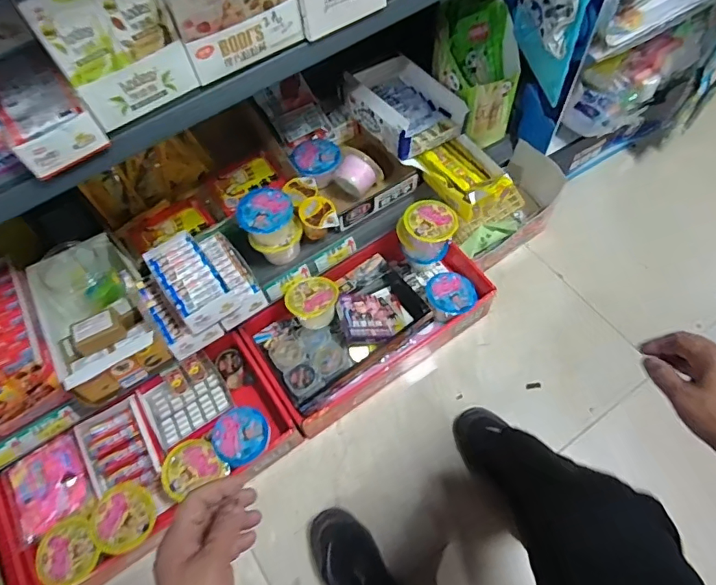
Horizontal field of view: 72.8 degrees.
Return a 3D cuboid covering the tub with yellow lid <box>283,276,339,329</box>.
[{"bbox_3d":[-0.081,0.016,0.886,0.095,0.062,0.087,-31,65,-13],"label":"tub with yellow lid"}]

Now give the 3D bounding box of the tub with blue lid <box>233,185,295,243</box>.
[{"bbox_3d":[-0.159,-0.133,0.838,0.090,0.066,0.096,-1,62,2],"label":"tub with blue lid"}]

